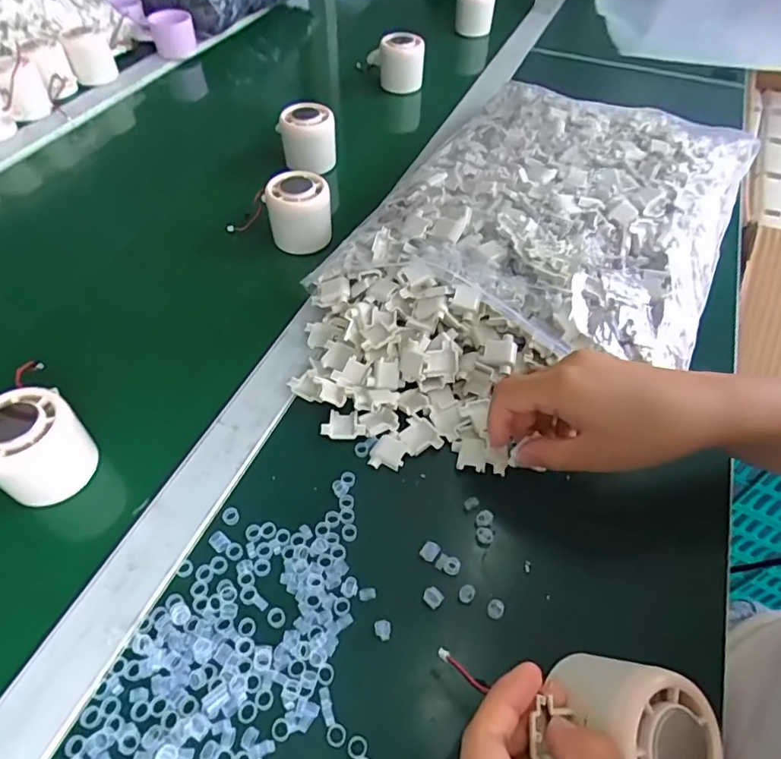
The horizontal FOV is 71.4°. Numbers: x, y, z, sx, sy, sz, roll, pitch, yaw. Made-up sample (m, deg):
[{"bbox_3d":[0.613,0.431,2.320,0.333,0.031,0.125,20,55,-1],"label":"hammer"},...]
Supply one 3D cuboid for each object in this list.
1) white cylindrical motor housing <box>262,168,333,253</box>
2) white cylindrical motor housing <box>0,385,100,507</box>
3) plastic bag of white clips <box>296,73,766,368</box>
[{"bbox_3d":[-0.083,-0.154,0.497,0.056,0.052,0.054,1,51,-1],"label":"white cylindrical motor housing"},{"bbox_3d":[-0.219,0.041,0.334,0.053,0.049,0.056,1,51,-1],"label":"white cylindrical motor housing"},{"bbox_3d":[0.156,-0.162,0.492,0.279,0.066,0.373,23,54,16],"label":"plastic bag of white clips"}]

